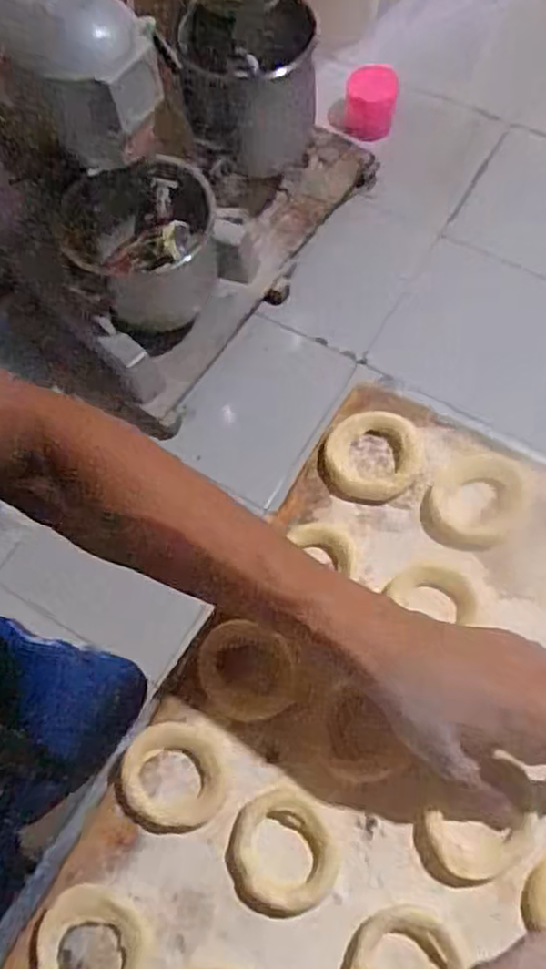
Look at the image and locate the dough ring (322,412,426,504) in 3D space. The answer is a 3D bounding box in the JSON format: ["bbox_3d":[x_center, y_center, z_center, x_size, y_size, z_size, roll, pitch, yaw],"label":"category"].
[{"bbox_3d":[0.068,-0.018,0.470,0.068,0.011,0.058,-17,68,-3],"label":"dough ring"}]

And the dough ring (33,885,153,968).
[{"bbox_3d":[-0.096,0.247,0.370,0.060,0.009,0.059,-1,68,4],"label":"dough ring"}]

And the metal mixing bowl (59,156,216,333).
[{"bbox_3d":[-0.252,-0.467,1.356,0.250,0.196,0.274,-1,68,4],"label":"metal mixing bowl"}]

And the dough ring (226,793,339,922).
[{"bbox_3d":[0.006,0.204,0.387,0.058,0.014,0.060,-1,68,4],"label":"dough ring"}]

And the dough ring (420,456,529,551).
[{"bbox_3d":[0.131,0.011,0.451,0.057,0.009,0.069,30,73,15],"label":"dough ring"}]

